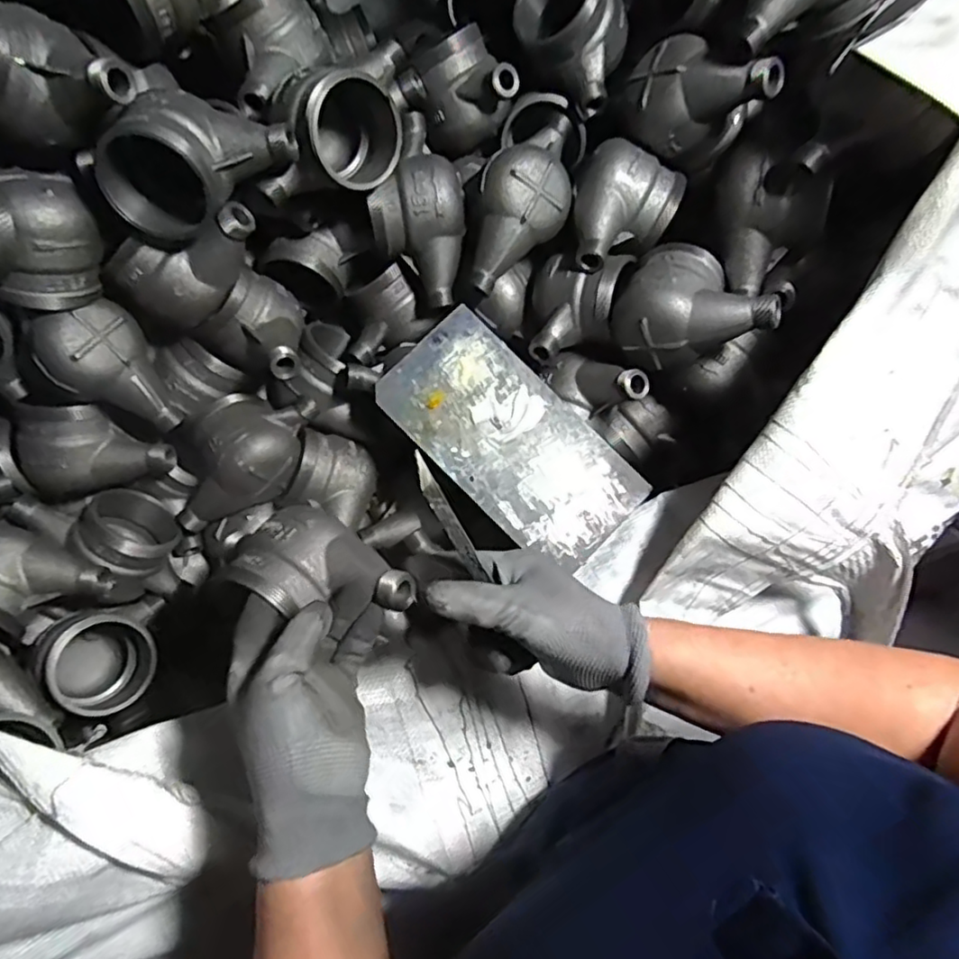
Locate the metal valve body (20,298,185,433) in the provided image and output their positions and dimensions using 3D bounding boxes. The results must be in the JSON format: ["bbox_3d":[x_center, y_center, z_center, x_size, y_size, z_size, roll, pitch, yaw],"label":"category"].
[{"bbox_3d":[-0.321,-0.102,0.546,0.082,0.123,0.076,12,71,37],"label":"metal valve body"}]

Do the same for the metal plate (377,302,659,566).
[{"bbox_3d":[0.029,-0.035,0.562,0.237,0.007,0.121,44,83,3],"label":"metal plate"}]

